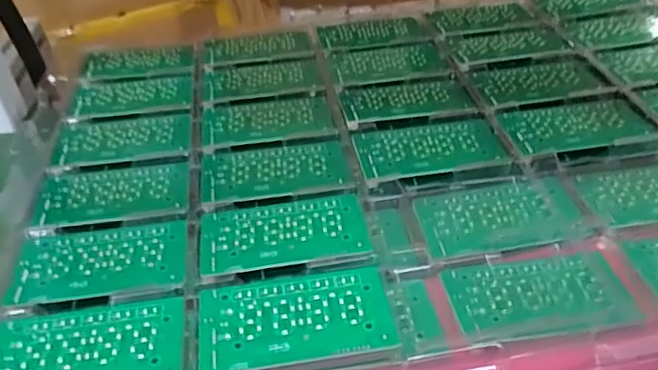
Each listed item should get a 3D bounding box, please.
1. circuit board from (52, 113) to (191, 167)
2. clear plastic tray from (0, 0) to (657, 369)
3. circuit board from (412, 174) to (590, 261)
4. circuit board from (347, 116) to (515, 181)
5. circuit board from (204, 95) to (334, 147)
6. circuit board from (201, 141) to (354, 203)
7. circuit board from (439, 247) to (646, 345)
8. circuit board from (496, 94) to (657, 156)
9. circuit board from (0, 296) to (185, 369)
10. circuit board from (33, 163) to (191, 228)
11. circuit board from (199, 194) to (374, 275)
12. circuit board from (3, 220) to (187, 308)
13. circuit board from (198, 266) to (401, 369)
[{"bbox_3d":[-0.167,-0.039,0.496,0.104,0.004,0.060,-6,40,-4],"label":"circuit board"},{"bbox_3d":[0.084,-0.033,0.491,0.649,0.050,0.431,-8,40,-6],"label":"clear plastic tray"},{"bbox_3d":[0.117,0.020,0.417,0.107,0.009,0.060,-7,40,-5],"label":"circuit board"},{"bbox_3d":[0.076,-0.030,0.464,0.108,0.004,0.058,-8,40,-6],"label":"circuit board"},{"bbox_3d":[-0.052,-0.057,0.509,0.106,0.004,0.058,-8,40,-6],"label":"circuit board"},{"bbox_3d":[-0.040,-0.012,0.453,0.107,0.004,0.057,-8,40,-6],"label":"circuit board"},{"bbox_3d":[0.124,0.064,0.360,0.103,0.006,0.056,-7,40,-6],"label":"circuit board"},{"bbox_3d":[0.193,-0.048,0.474,0.109,0.006,0.062,-9,40,-8],"label":"circuit board"},{"bbox_3d":[-0.133,0.090,0.329,0.105,0.004,0.059,-8,40,-6],"label":"circuit board"},{"bbox_3d":[-0.156,0.005,0.441,0.106,0.004,0.065,-8,40,-6],"label":"circuit board"},{"bbox_3d":[-0.030,0.031,0.391,0.106,0.004,0.059,-7,40,-5],"label":"circuit board"},{"bbox_3d":[-0.146,0.049,0.386,0.106,0.004,0.062,-7,40,-5],"label":"circuit board"},{"bbox_3d":[-0.019,0.073,0.340,0.106,0.004,0.057,-7,40,-6],"label":"circuit board"}]

